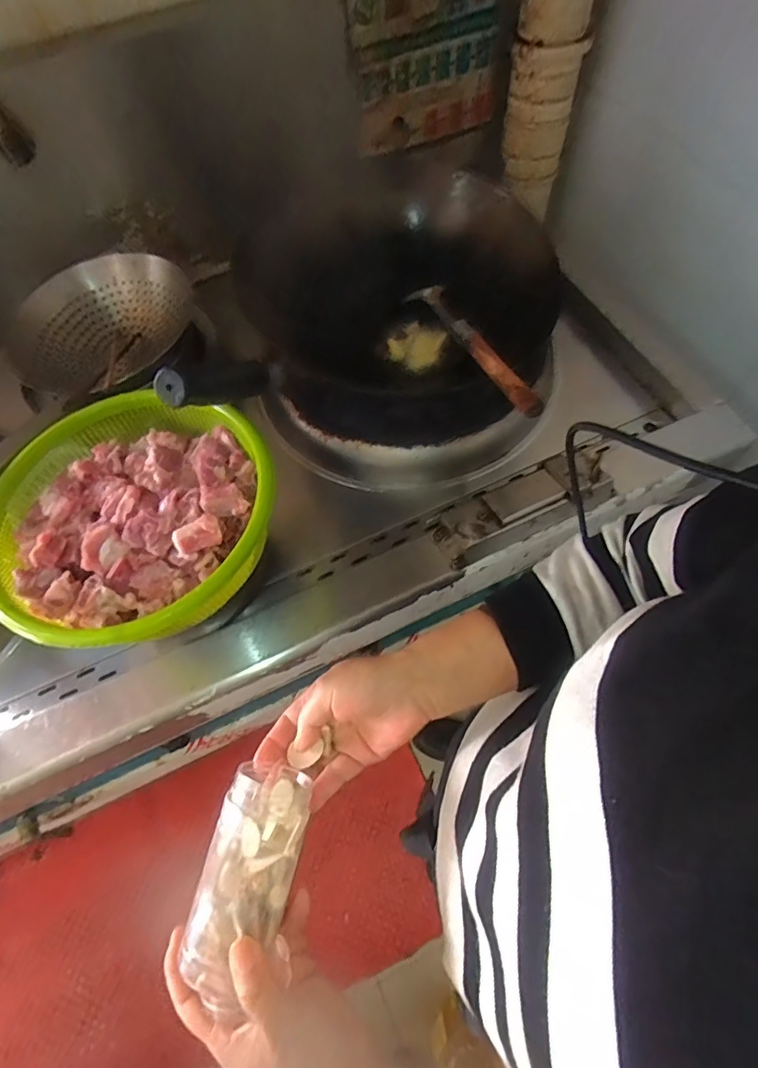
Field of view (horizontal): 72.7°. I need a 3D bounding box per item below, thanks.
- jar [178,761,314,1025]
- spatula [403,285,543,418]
[{"bbox_3d":[-0.083,0.214,0.322,0.053,0.044,0.130,13,62,9],"label":"jar"},{"bbox_3d":[0.114,-0.238,0.650,0.051,0.040,0.305,-21,52,-7],"label":"spatula"}]

